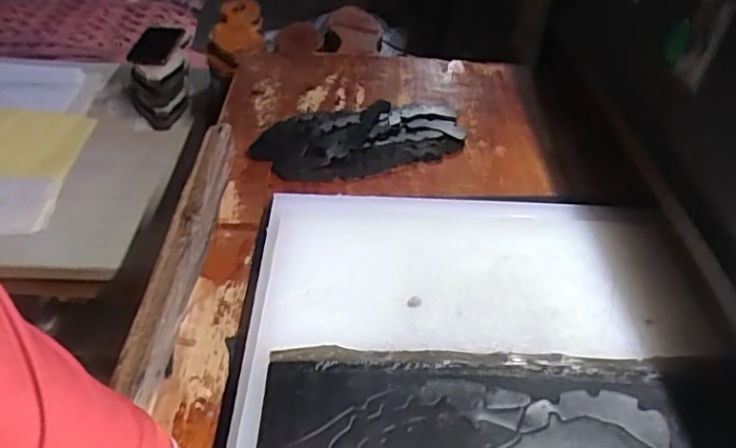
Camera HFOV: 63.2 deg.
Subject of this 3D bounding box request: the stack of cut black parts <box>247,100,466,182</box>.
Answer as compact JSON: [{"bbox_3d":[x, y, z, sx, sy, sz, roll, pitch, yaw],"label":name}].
[{"bbox_3d":[-0.005,-0.121,0.860,0.307,0.034,0.147,-10,39,-17],"label":"stack of cut black parts"}]

